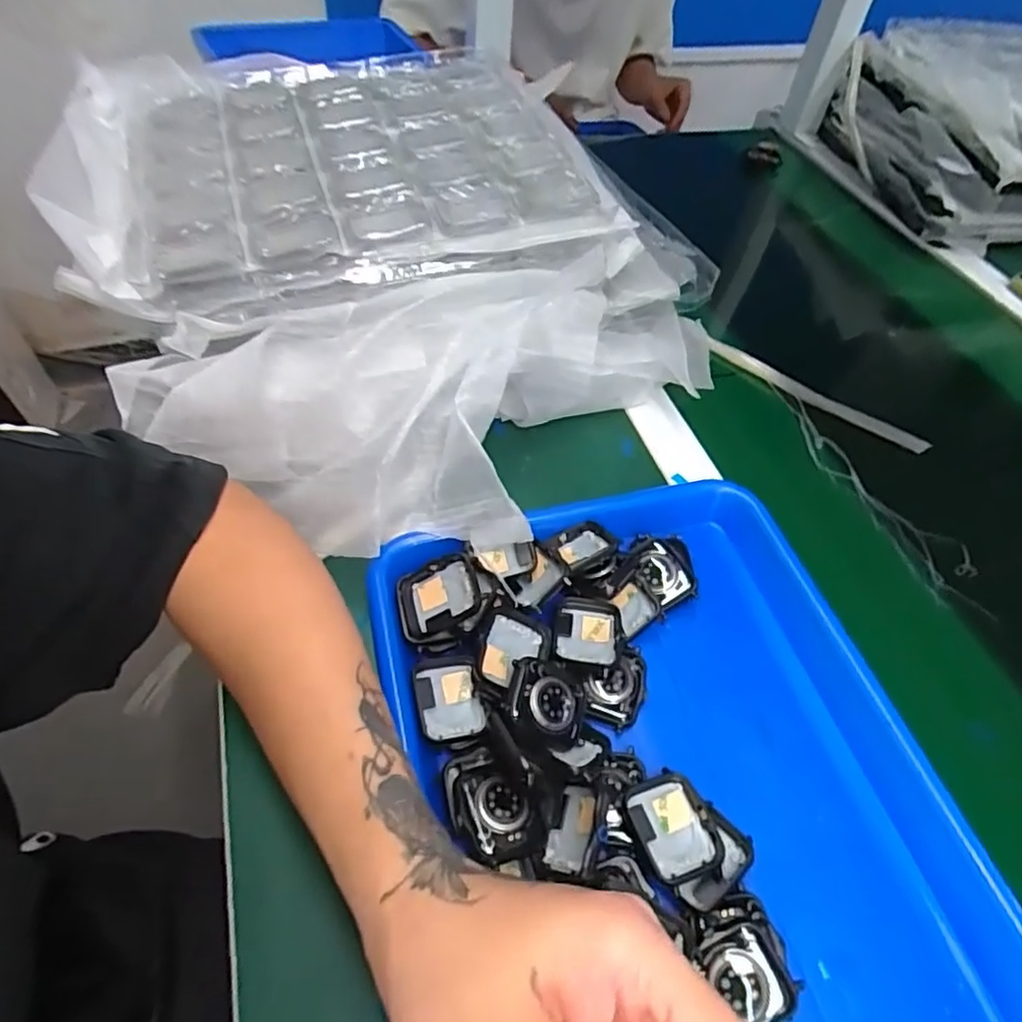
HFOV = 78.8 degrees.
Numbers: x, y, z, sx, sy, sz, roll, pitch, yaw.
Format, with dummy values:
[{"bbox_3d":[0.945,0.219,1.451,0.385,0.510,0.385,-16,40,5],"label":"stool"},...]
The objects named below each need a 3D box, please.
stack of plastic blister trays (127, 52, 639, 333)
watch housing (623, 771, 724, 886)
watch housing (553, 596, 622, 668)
[{"bbox_3d":[-0.108,-0.246,0.452,0.299,0.052,0.292,-16,56,-16],"label":"stack of plastic blister trays"},{"bbox_3d":[0.076,0.147,0.290,0.035,0.005,0.043,-16,56,-16],"label":"watch housing"},{"bbox_3d":[0.042,0.067,0.343,0.036,0.013,0.044,8,53,2],"label":"watch housing"}]

